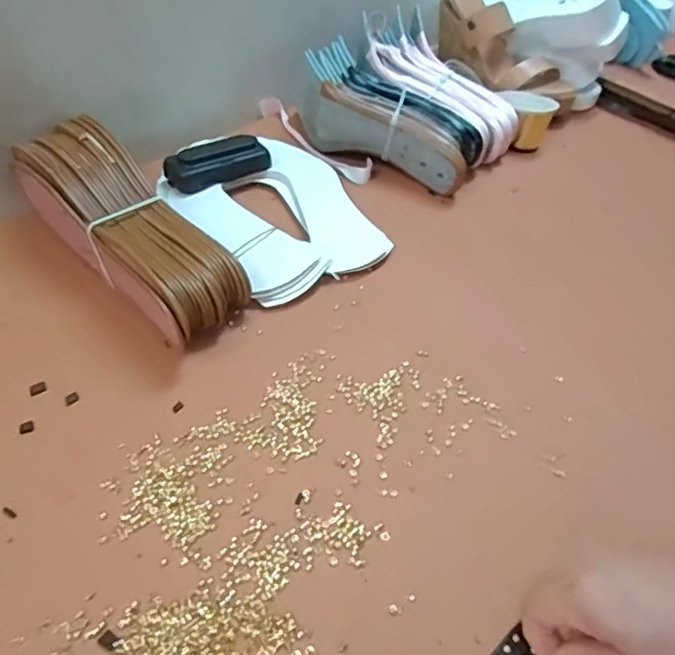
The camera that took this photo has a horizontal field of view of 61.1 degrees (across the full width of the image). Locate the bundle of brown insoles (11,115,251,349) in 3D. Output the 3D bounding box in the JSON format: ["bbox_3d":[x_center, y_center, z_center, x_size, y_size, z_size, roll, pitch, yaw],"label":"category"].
[{"bbox_3d":[-0.177,-0.084,0.485,0.082,0.079,0.236,-34,59,-32],"label":"bundle of brown insoles"}]

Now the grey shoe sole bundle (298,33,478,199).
[{"bbox_3d":[0.053,-0.233,0.651,0.223,0.080,0.106,31,51,21],"label":"grey shoe sole bundle"}]

